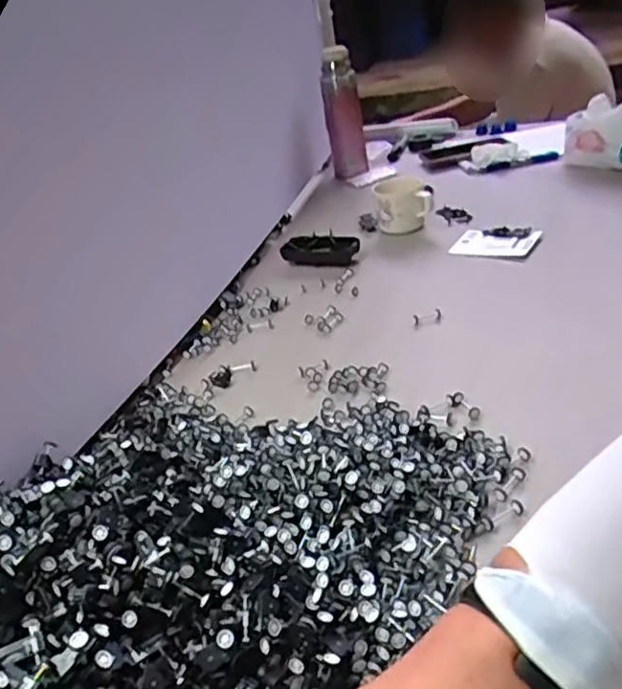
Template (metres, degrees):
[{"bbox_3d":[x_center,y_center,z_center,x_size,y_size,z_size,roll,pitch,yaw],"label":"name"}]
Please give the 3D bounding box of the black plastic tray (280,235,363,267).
[{"bbox_3d":[0.012,-0.131,0.900,0.109,0.029,0.052,6,35,28],"label":"black plastic tray"}]

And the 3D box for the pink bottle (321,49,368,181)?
[{"bbox_3d":[0.057,-0.408,1.148,0.064,0.210,0.074,-10,30,3],"label":"pink bottle"}]

